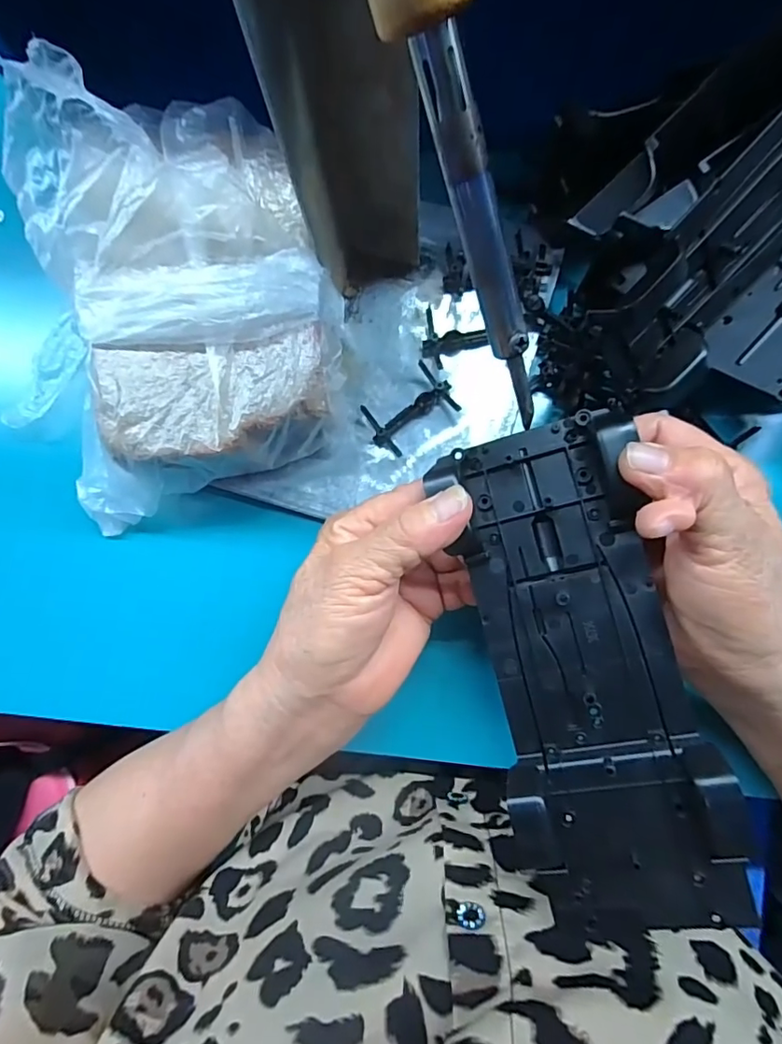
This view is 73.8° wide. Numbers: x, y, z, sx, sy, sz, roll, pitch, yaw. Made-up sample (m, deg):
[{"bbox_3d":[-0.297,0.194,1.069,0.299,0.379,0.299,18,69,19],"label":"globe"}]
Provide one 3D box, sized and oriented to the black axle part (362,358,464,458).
[{"bbox_3d":[0.010,-0.063,0.292,0.051,0.010,0.032,-38,83,1],"label":"black axle part"}]

